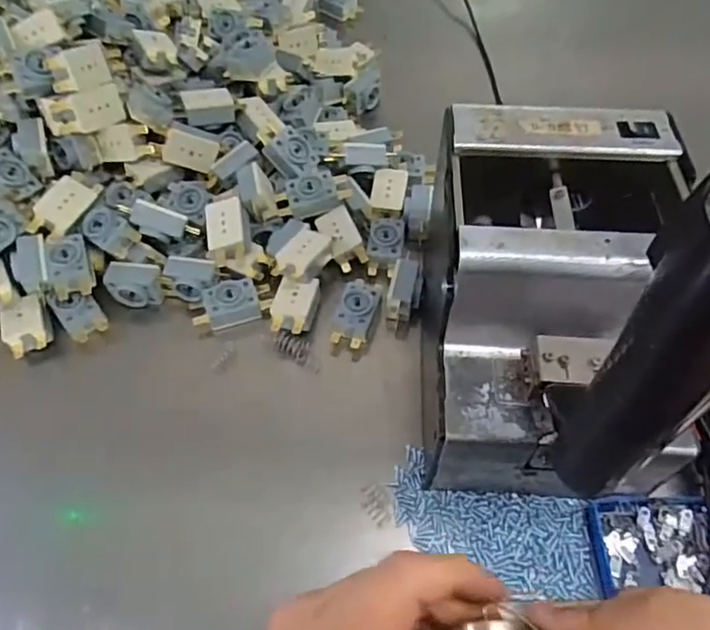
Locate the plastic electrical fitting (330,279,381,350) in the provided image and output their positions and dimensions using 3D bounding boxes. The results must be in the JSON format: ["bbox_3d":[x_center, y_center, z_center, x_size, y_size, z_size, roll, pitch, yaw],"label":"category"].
[{"bbox_3d":[0.001,-0.001,0.406,0.026,0.021,0.053,12,57,9],"label":"plastic electrical fitting"}]

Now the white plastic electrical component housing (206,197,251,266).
[{"bbox_3d":[-0.091,-0.061,0.412,0.029,0.015,0.047,-6,87,7],"label":"white plastic electrical component housing"}]

